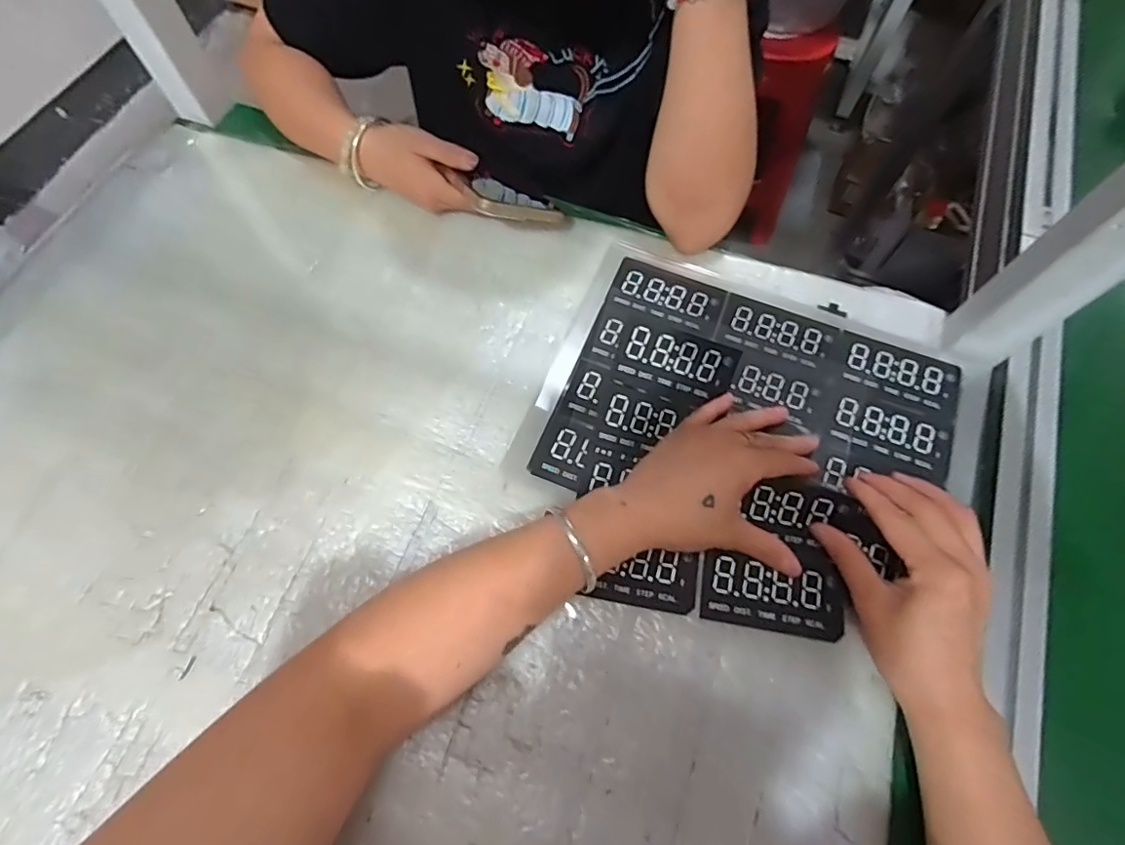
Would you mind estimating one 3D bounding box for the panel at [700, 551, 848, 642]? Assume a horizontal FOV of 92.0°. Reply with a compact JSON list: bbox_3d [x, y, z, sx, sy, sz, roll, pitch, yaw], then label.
[{"bbox_3d":[0.140,0.114,0.362,0.090,0.004,0.045,7,69,7],"label":"panel"}]

